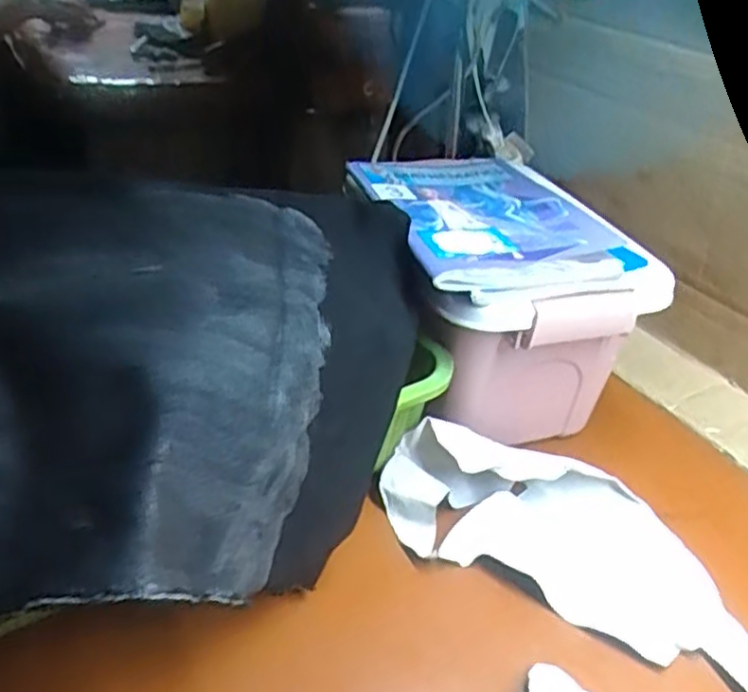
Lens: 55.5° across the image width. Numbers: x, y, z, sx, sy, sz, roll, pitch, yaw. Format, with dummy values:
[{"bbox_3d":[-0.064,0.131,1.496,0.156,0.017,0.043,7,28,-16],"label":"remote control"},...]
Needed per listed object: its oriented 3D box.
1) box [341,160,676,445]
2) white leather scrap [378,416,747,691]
[{"bbox_3d":[0.097,-0.040,0.605,0.205,0.179,0.215,-6,35,-18],"label":"box"},{"bbox_3d":[0.156,0.134,0.497,0.308,0.057,0.145,23,36,23],"label":"white leather scrap"}]

